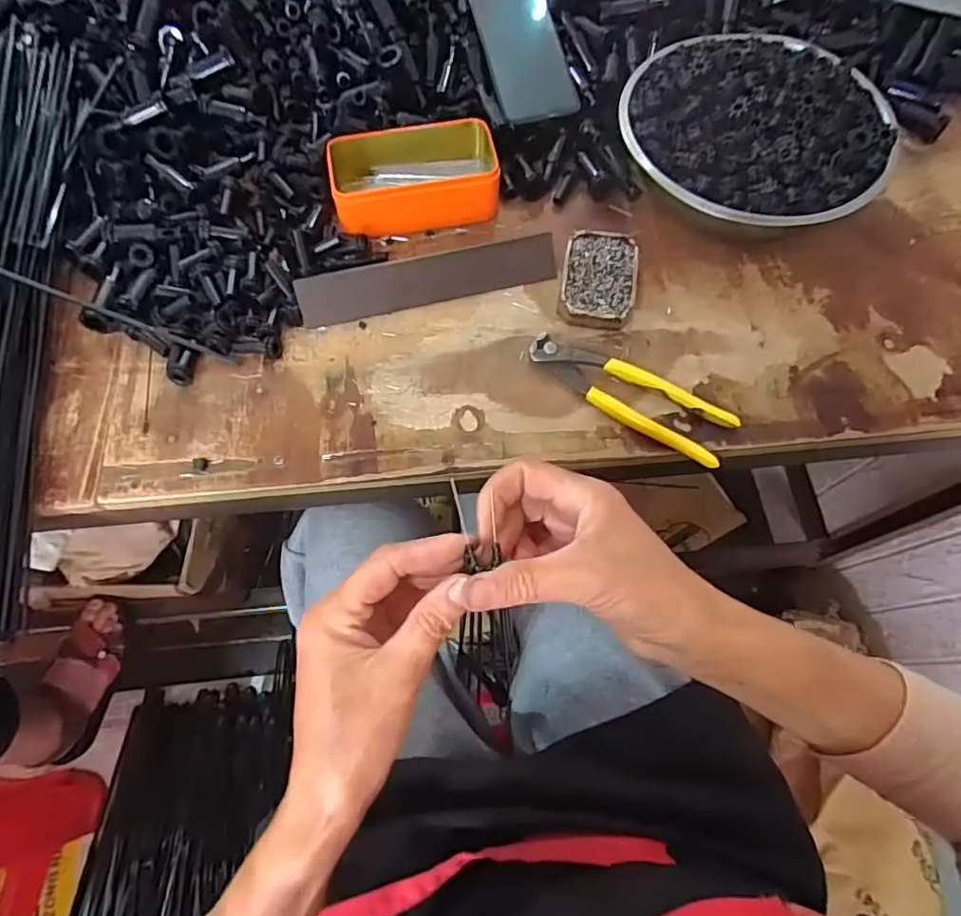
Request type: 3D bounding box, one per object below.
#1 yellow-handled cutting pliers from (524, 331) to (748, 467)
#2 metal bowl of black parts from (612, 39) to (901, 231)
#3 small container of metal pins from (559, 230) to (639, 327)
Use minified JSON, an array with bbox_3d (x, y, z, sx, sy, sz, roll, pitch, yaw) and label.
[{"bbox_3d":[0.114,-0.050,0.440,0.164,0.016,0.043,30,72,11],"label":"yellow-handled cutting pliers"},{"bbox_3d":[0.230,-0.271,0.487,0.198,0.070,0.198,0,68,0],"label":"metal bowl of black parts"},{"bbox_3d":[0.101,-0.151,0.476,0.062,0.020,0.088,9,69,4],"label":"small container of metal pins"}]

